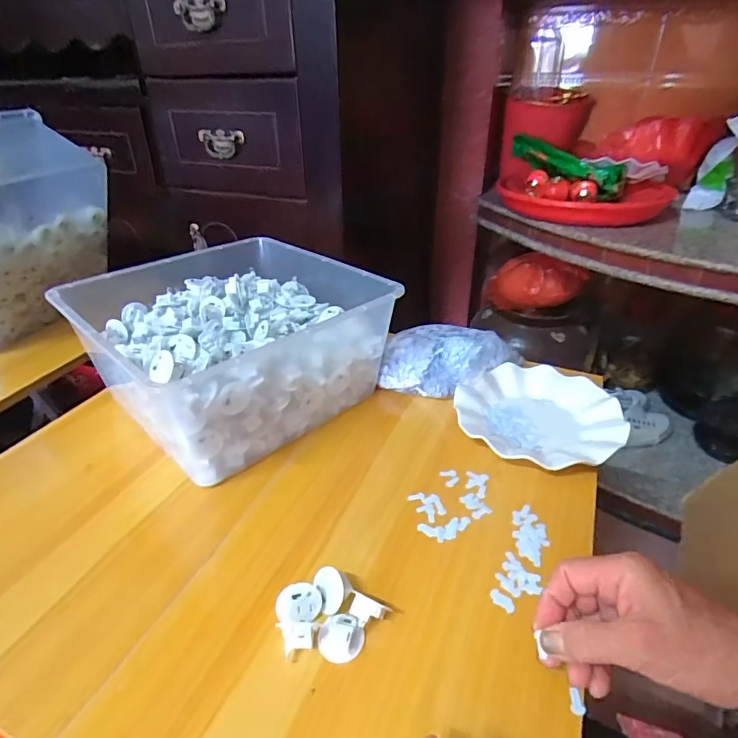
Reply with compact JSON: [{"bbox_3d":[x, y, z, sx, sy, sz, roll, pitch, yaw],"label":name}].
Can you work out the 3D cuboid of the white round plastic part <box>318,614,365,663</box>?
[{"bbox_3d":[-0.021,0.191,0.343,0.031,0.013,0.031,-10,47,11],"label":"white round plastic part"}]

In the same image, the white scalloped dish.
[{"bbox_3d":[0.195,0.052,0.552,0.178,0.021,0.173,0,33,0],"label":"white scalloped dish"}]

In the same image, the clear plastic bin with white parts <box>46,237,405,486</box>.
[{"bbox_3d":[-0.161,-0.034,0.579,0.291,0.138,0.284,-27,41,-36],"label":"clear plastic bin with white parts"}]

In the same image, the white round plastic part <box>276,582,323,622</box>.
[{"bbox_3d":[-0.052,0.172,0.356,0.034,0.028,0.012,-5,-2,-25],"label":"white round plastic part"}]

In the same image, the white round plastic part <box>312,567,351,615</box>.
[{"bbox_3d":[-0.028,0.168,0.369,0.029,0.016,0.029,-10,64,23],"label":"white round plastic part"}]

